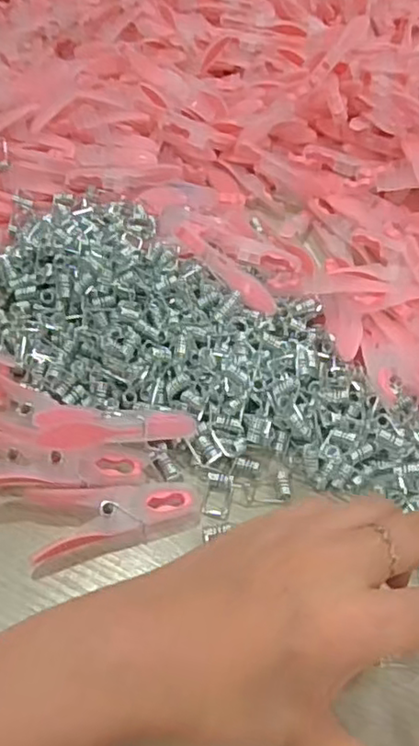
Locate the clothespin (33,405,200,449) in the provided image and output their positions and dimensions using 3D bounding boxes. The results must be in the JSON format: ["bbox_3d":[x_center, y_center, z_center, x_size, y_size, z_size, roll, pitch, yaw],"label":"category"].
[{"bbox_3d":[-0.047,0.027,0.317,0.079,0.012,0.023,-3,50,-7],"label":"clothespin"}]

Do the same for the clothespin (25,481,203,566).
[{"bbox_3d":[-0.043,0.066,0.302,0.079,0.013,0.035,-9,51,-11],"label":"clothespin"}]

